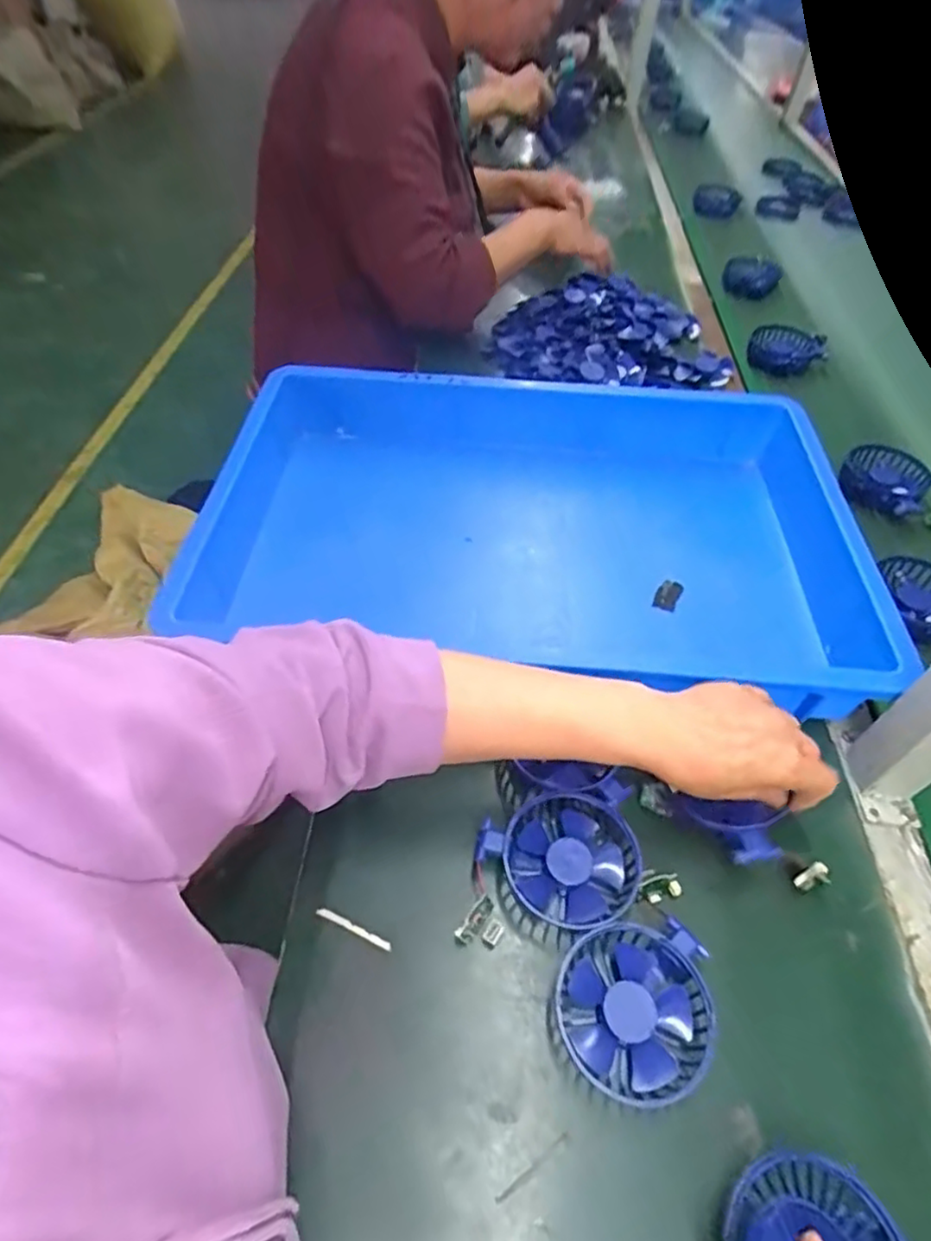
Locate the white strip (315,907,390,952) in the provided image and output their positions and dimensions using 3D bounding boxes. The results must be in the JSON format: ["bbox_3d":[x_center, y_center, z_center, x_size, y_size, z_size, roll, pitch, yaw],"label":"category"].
[{"bbox_3d":[-0.073,0.201,0.419,0.053,0.004,0.006,22,53,13],"label":"white strip"}]

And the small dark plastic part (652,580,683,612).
[{"bbox_3d":[0.186,-0.023,0.590,0.021,0.006,0.040,26,54,16],"label":"small dark plastic part"}]

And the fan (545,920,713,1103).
[{"bbox_3d":[0.098,0.232,0.383,0.091,0.032,0.089,2,51,-3],"label":"fan"}]

